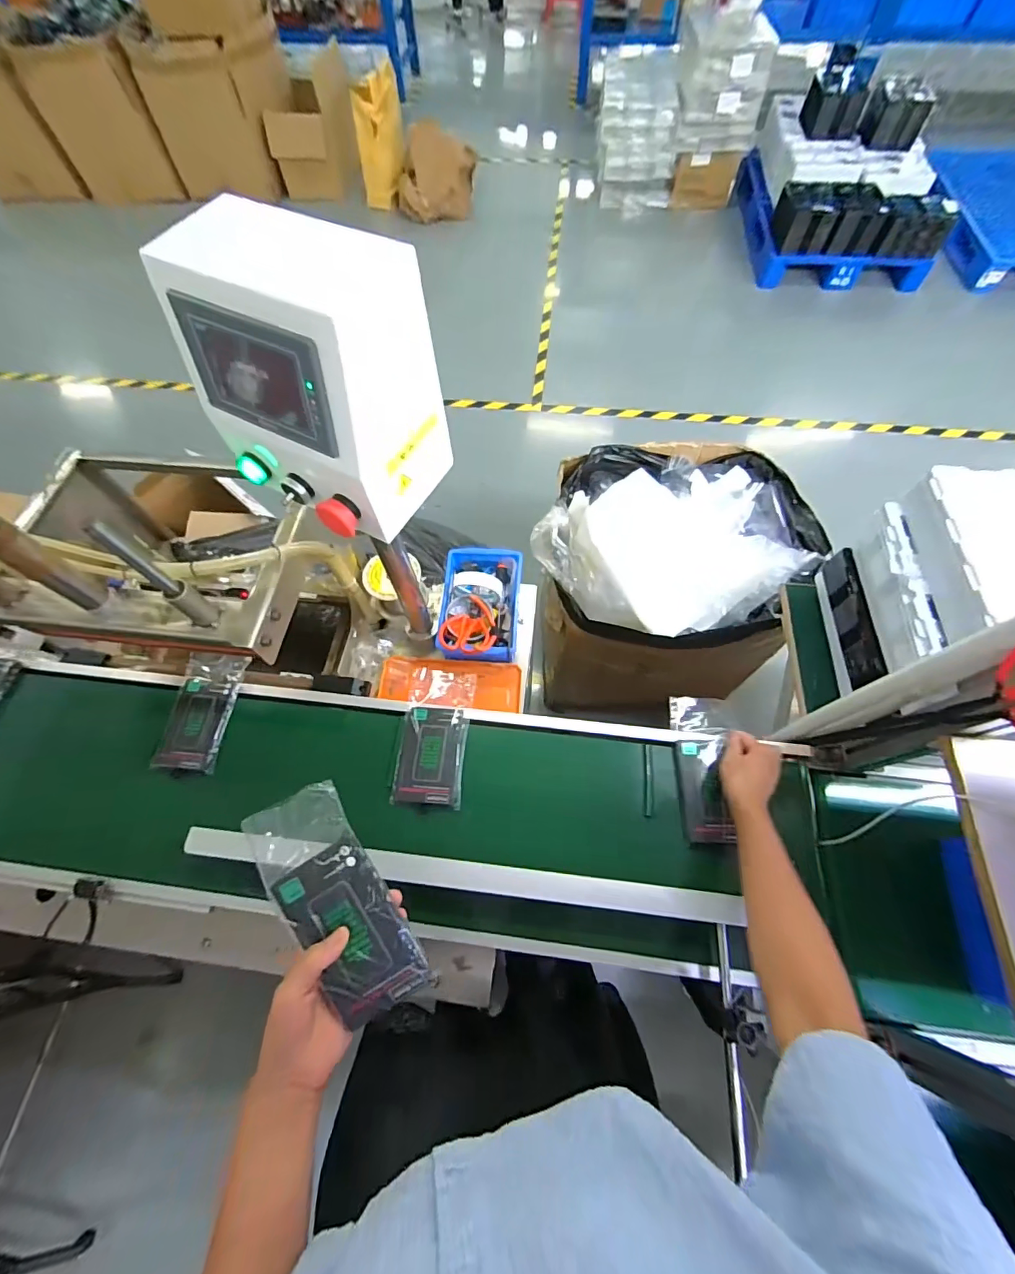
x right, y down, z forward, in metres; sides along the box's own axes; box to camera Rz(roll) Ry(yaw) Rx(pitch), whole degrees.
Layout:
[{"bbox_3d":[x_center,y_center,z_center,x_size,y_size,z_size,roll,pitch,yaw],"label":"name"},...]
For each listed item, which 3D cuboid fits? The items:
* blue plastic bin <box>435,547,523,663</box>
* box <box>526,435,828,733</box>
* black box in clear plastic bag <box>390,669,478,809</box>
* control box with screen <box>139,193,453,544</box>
[{"bbox_3d":[-0.046,-0.058,0.860,0.136,0.075,0.217,4,64,3],"label":"blue plastic bin"},{"bbox_3d":[0.400,-0.130,1.343,0.622,0.607,0.566,-5,64,-1],"label":"box"},{"bbox_3d":[-0.106,0.142,0.704,0.098,0.018,0.202,4,64,4],"label":"black box in clear plastic bag"},{"bbox_3d":[-0.167,-0.217,0.422,0.178,0.189,0.147,32,69,16],"label":"control box with screen"}]

